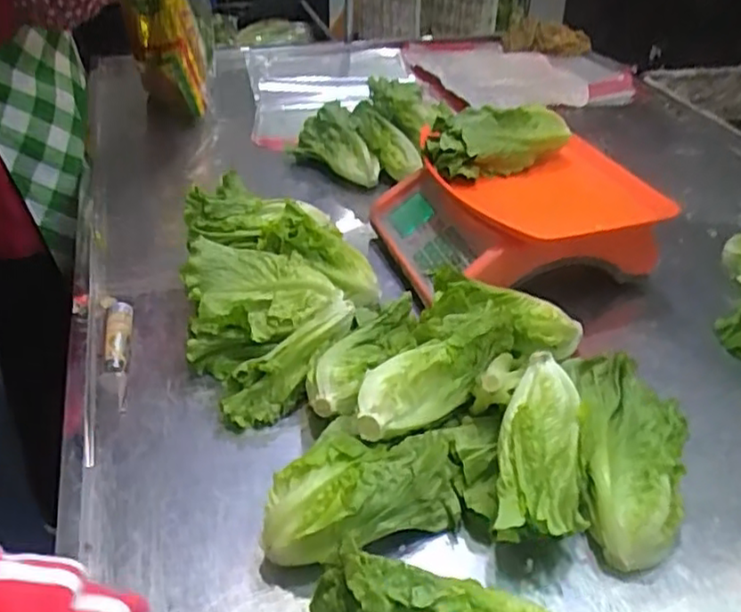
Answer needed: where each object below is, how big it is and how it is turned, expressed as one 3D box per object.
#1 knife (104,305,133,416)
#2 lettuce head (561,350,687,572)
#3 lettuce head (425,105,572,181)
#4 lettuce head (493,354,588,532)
[{"bbox_3d":[-0.260,0.051,0.710,0.026,0.032,0.153,-6,38,-12],"label":"knife"},{"bbox_3d":[0.219,0.117,0.590,0.093,0.065,0.197,5,50,2],"label":"lettuce head"},{"bbox_3d":[0.158,-0.205,0.838,0.185,0.059,0.065,-13,40,-20],"label":"lettuce head"},{"bbox_3d":[0.142,0.111,0.559,0.071,0.046,0.154,8,59,7],"label":"lettuce head"}]

